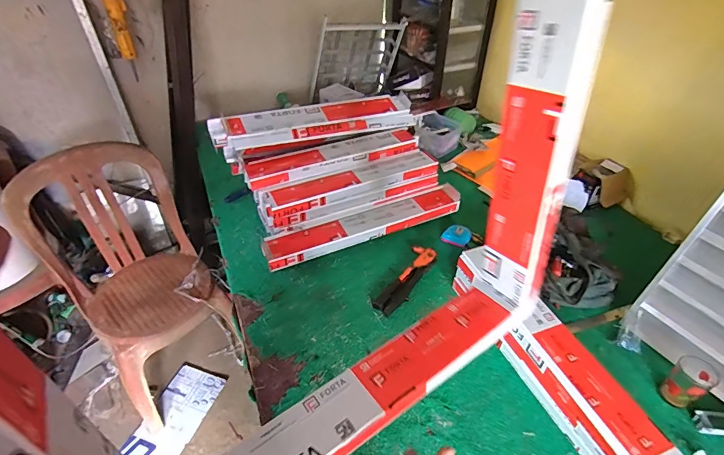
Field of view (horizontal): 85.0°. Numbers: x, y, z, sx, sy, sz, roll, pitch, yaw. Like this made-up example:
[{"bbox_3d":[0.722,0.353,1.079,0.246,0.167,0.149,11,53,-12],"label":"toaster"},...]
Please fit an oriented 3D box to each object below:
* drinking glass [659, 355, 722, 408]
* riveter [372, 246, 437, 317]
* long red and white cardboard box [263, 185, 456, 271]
[{"bbox_3d":[0.648,0.312,0.789,0.066,0.094,0.067,-24,46,-27],"label":"drinking glass"},{"bbox_3d":[0.115,0.130,1.020,0.063,0.021,0.247,23,45,24],"label":"riveter"},{"bbox_3d":[0.023,-0.006,1.142,0.581,0.080,0.098,-17,44,-20],"label":"long red and white cardboard box"}]

